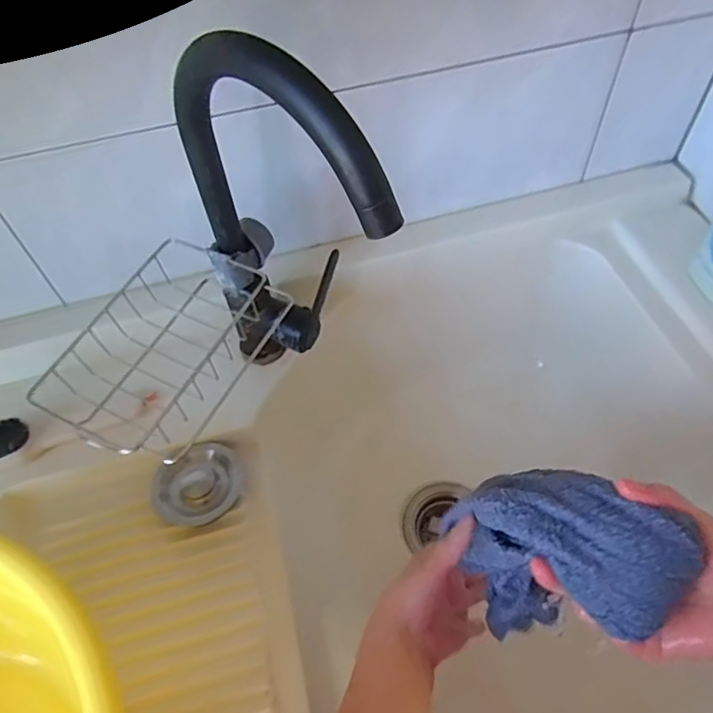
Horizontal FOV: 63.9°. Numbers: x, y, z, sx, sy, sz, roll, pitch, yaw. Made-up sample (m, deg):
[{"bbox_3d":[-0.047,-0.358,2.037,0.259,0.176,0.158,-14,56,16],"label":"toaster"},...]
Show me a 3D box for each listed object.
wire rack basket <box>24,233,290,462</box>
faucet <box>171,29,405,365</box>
[{"bbox_3d":[-0.159,-0.010,0.475,0.115,0.049,0.190,20,58,17],"label":"wire rack basket"},{"bbox_3d":[-0.051,-0.065,0.437,0.059,0.342,0.196,-31,58,-18],"label":"faucet"}]

